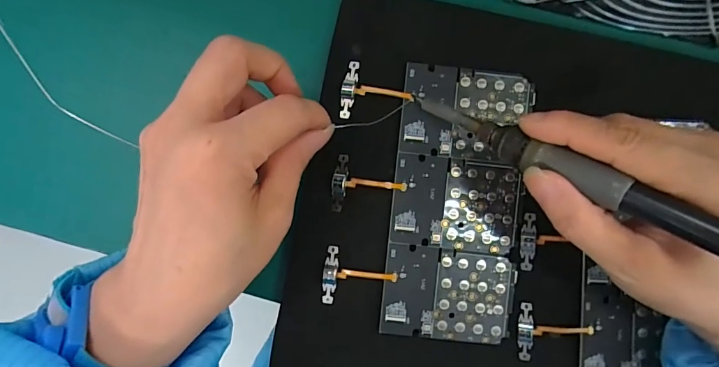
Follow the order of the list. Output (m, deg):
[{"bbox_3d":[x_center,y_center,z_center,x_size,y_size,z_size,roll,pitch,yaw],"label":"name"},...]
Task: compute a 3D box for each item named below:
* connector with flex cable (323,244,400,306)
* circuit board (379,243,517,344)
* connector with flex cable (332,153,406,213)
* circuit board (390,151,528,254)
[{"bbox_3d":[0.000,0.059,0.258,0.044,0.004,0.035,6,89,-2],"label":"connector with flex cable"},{"bbox_3d":[0.055,0.069,0.257,0.078,0.004,0.054,6,89,-2],"label":"circuit board"},{"bbox_3d":[0.006,0.000,0.258,0.045,0.004,0.034,1,89,-2],"label":"connector with flex cable"},{"bbox_3d":[0.059,0.013,0.257,0.076,0.004,0.055,7,89,-2],"label":"circuit board"}]

